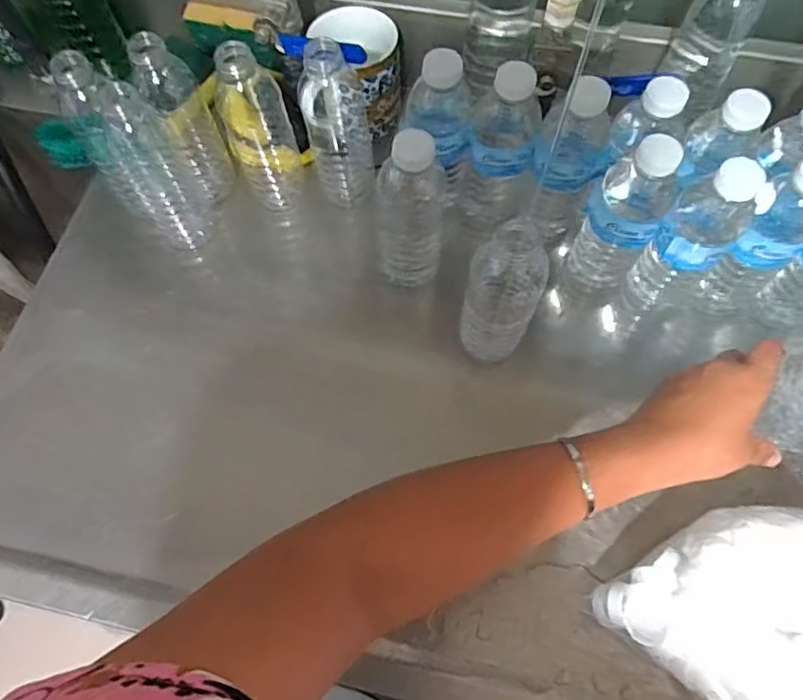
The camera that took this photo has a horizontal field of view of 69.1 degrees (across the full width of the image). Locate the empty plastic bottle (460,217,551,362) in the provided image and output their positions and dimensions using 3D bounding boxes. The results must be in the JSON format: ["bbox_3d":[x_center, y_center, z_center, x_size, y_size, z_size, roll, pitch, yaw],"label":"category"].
[{"bbox_3d":[0.084,-0.046,0.476,0.054,0.145,0.055,25,69,11],"label":"empty plastic bottle"}]

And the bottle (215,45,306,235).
[{"bbox_3d":[-0.132,-0.207,0.559,0.058,0.192,0.076,-24,68,-10],"label":"bottle"}]

